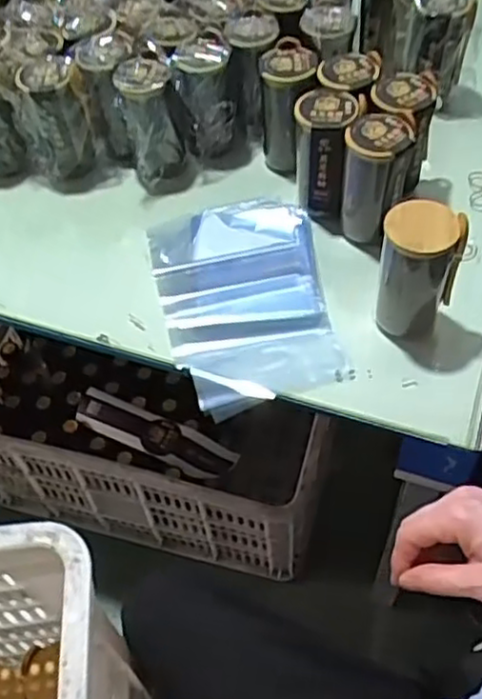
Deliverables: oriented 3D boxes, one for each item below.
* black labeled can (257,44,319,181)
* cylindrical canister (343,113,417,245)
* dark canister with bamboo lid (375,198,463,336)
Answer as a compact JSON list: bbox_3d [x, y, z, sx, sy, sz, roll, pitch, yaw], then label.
[{"bbox_3d":[0.059,-0.300,0.890,0.070,0.140,0.086,0,54,3],"label":"black labeled can"},{"bbox_3d":[0.151,-0.182,0.805,0.066,0.164,0.071,12,55,12],"label":"cylindrical canister"},{"bbox_3d":[0.173,-0.077,0.703,0.072,0.144,0.080,12,55,12],"label":"dark canister with bamboo lid"}]

